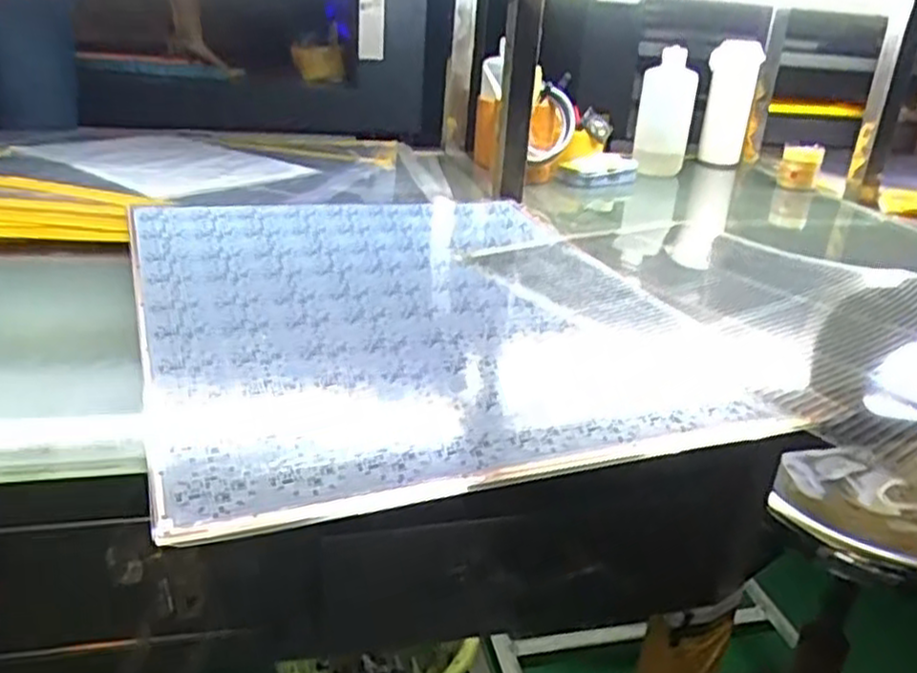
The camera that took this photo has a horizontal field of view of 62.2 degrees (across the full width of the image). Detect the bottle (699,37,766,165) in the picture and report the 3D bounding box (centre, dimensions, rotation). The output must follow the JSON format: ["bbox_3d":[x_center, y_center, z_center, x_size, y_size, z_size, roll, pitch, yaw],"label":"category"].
[{"bbox_3d":[0.408,-0.349,1.155,0.072,0.169,0.054,11,24,15],"label":"bottle"}]

